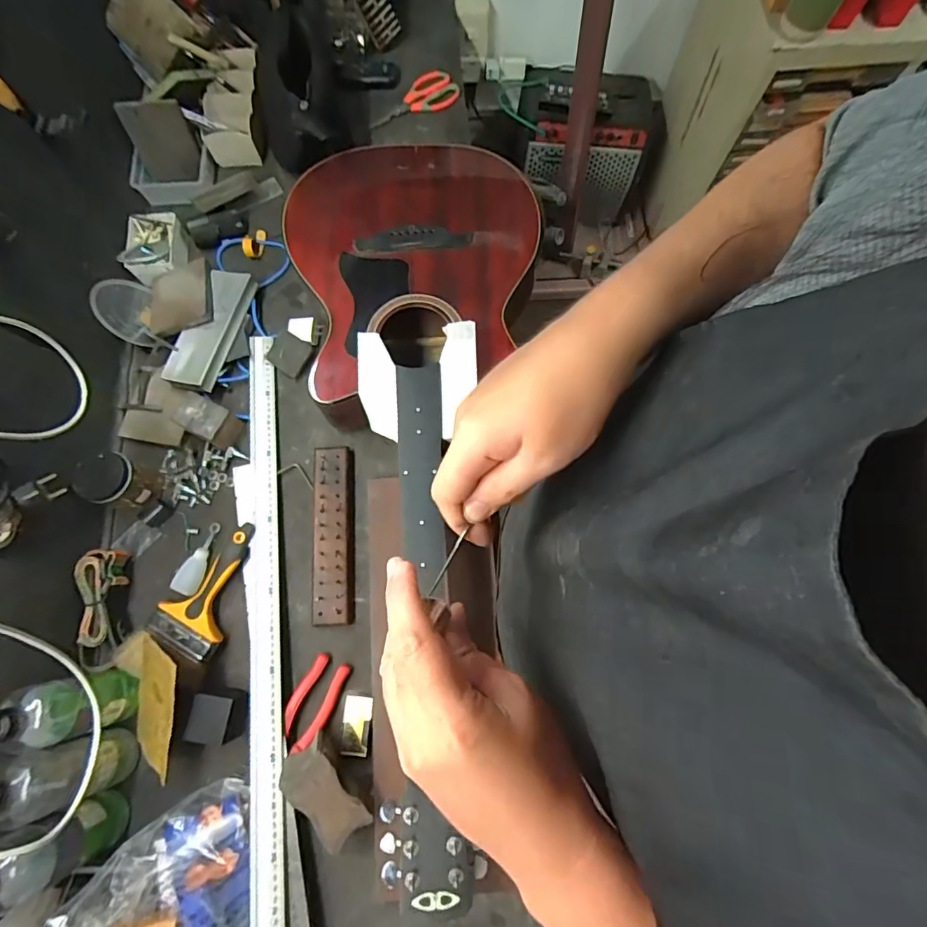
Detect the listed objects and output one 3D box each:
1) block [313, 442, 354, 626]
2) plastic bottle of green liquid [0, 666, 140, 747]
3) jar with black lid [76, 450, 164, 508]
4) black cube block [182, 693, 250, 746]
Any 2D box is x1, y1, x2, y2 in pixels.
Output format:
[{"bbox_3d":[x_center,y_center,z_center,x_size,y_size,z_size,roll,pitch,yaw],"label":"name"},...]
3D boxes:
[{"bbox_3d":[-0.183,0.097,0.692,0.053,0.027,0.248,-4,74,0],"label":"block"},{"bbox_3d":[-0.446,0.274,0.522,0.057,0.227,0.077,-4,74,0],"label":"plastic bottle of green liquid"},{"bbox_3d":[-0.469,0.027,0.669,0.067,0.079,0.065,17,75,6],"label":"jar with black lid"},{"bbox_3d":[-0.304,0.313,0.604,0.057,0.051,0.051,10,74,4],"label":"black cube block"}]

